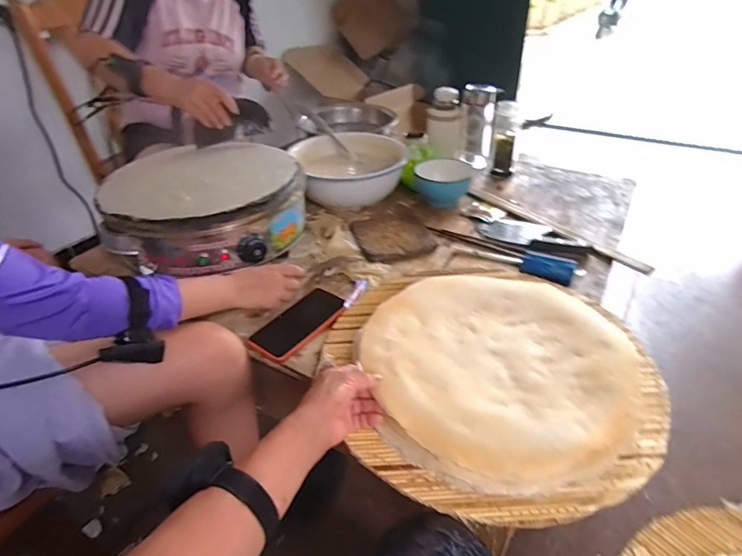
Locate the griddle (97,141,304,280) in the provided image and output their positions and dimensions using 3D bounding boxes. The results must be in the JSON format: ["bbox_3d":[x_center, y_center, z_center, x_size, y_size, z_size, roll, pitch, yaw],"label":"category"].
[{"bbox_3d":[-0.332,-0.160,0.935,0.368,0.120,0.371,-12,37,-13],"label":"griddle"}]

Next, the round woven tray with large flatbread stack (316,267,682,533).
[{"bbox_3d":[0.154,0.114,0.619,0.439,0.061,0.400,-2,36,1],"label":"round woven tray with large flatbread stack"}]

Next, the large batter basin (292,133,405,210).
[{"bbox_3d":[-0.051,-0.295,1.193,0.292,0.103,0.310,-13,37,-14],"label":"large batter basin"}]

